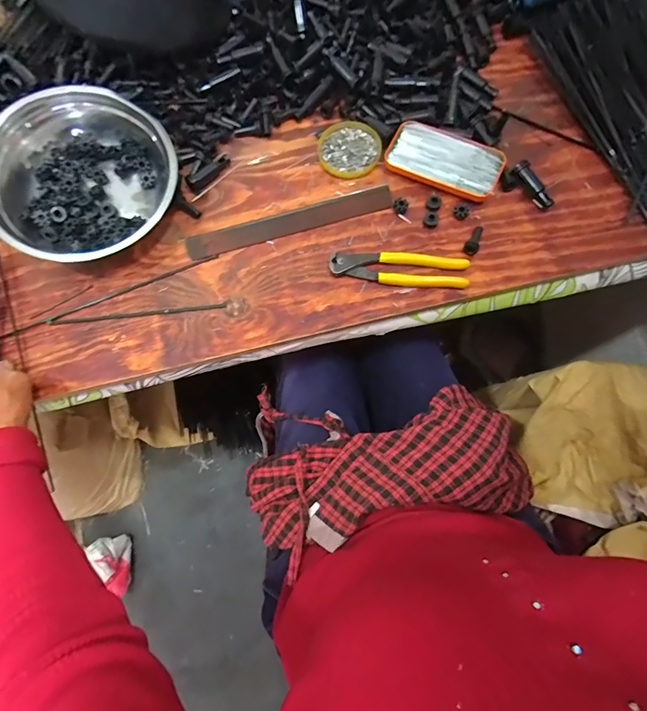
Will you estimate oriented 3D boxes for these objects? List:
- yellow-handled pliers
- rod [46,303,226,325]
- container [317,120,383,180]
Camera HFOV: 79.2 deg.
[{"bbox_3d":[0.091,-0.104,0.475,0.163,0.018,0.038,6,74,4],"label":"yellow-handled pliers"},{"bbox_3d":[-0.231,-0.051,0.482,0.220,0.004,0.008,-5,76,0],"label":"rod"},{"bbox_3d":[0.035,-0.276,0.527,0.083,0.010,0.081,0,73,2],"label":"container"}]

